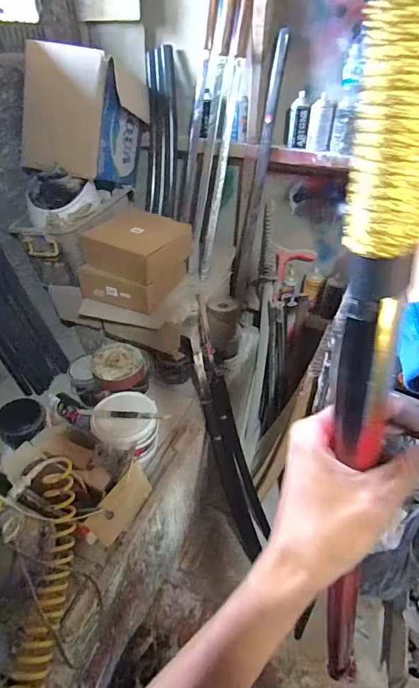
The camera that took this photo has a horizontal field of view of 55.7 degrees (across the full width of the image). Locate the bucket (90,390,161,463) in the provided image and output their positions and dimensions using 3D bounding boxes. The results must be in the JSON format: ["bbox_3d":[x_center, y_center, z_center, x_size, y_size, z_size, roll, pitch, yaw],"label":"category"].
[{"bbox_3d":[-0.257,0.242,1.175,0.217,0.117,0.192,18,41,20],"label":"bucket"}]

